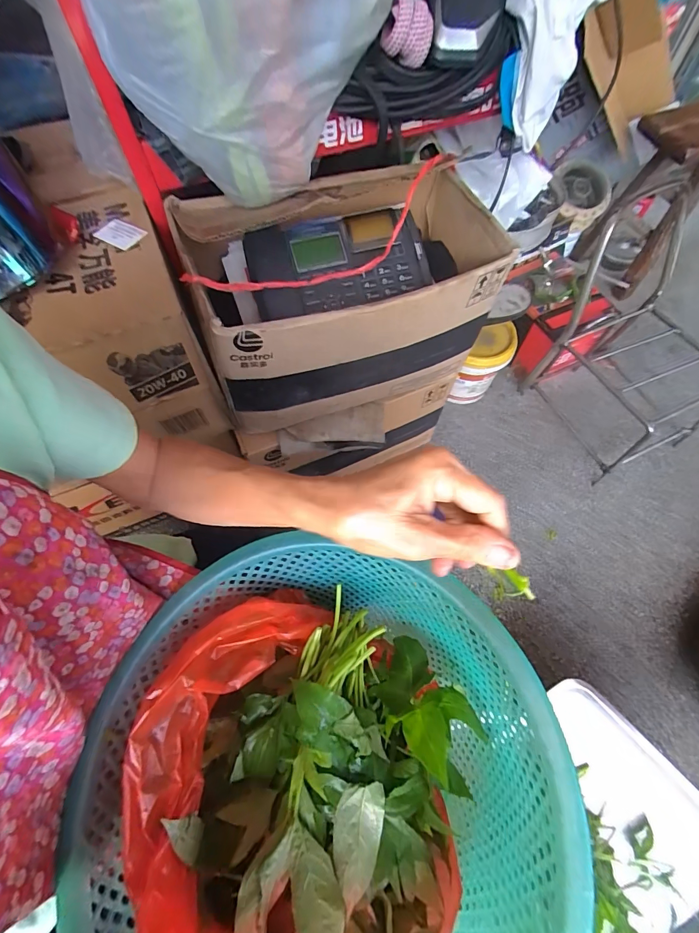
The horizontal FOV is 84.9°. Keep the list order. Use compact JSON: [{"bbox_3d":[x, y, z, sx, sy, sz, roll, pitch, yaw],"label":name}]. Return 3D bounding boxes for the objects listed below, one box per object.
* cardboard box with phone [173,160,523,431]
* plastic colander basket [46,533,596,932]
[{"bbox_3d":[-0.005,-0.238,0.562,0.395,0.236,0.245,-14,64,-6],"label":"cardboard box with phone"},{"bbox_3d":[-0.030,0.228,0.293,0.327,0.125,0.316,0,63,1],"label":"plastic colander basket"}]

